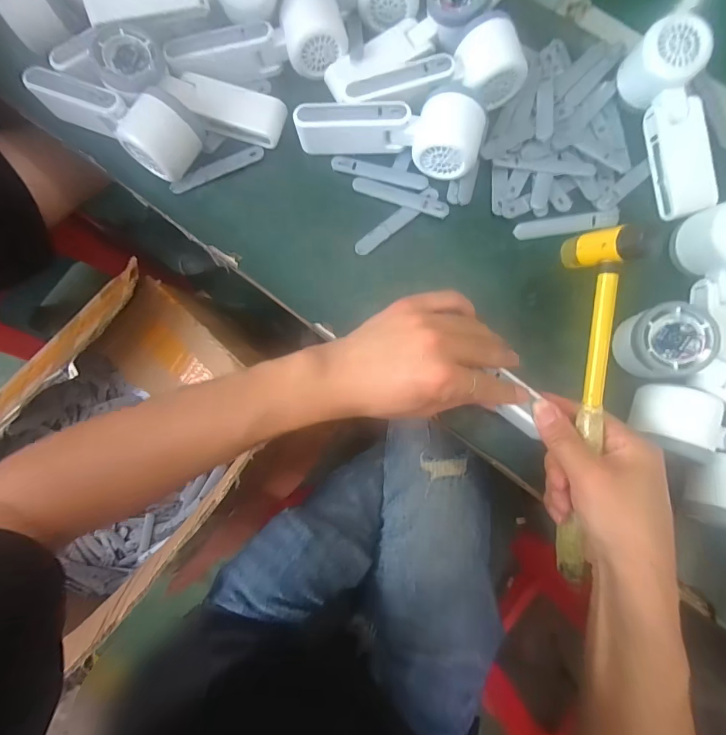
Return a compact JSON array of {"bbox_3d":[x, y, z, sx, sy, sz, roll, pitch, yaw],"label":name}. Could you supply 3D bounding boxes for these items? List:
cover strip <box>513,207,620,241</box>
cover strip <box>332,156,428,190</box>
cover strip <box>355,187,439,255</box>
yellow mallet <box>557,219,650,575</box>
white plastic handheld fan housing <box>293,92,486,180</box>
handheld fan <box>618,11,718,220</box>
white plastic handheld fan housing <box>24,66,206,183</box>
[{"bbox_3d":[0.193,-0.135,0.366,0.095,0.004,0.018,-7,82,5],"label":"cover strip"},{"bbox_3d":[0.016,-0.190,0.375,0.093,0.004,0.017,16,83,2],"label":"cover strip"},{"bbox_3d":[0.032,-0.138,0.367,0.093,0.004,0.015,-38,87,1],"label":"cover strip"},{"bbox_3d":[0.166,0.035,0.288,0.029,0.048,0.262,2,97,0],"label":"yellow mallet"},{"bbox_3d":[0.024,-0.216,0.354,0.165,0.050,0.054,14,83,2],"label":"white plastic handheld fan housing"},{"bbox_3d":[0.287,-0.225,0.359,0.048,0.047,0.166,-16,97,-2],"label":"handheld fan"},{"bbox_3d":[-0.230,-0.238,0.360,0.161,0.053,0.055,31,84,4],"label":"white plastic handheld fan housing"}]

